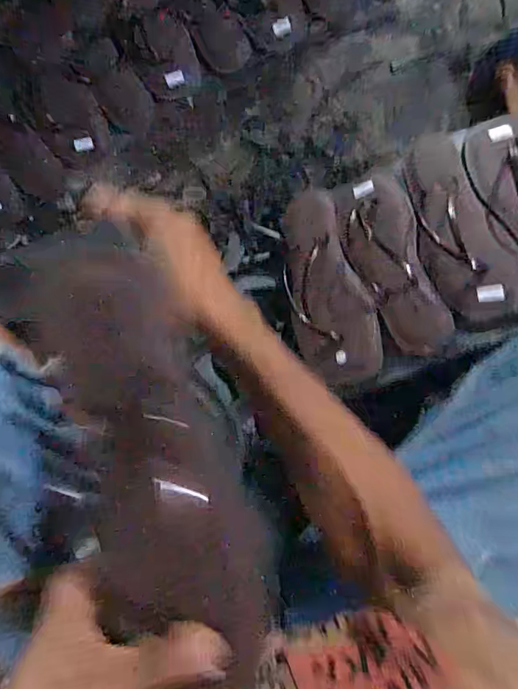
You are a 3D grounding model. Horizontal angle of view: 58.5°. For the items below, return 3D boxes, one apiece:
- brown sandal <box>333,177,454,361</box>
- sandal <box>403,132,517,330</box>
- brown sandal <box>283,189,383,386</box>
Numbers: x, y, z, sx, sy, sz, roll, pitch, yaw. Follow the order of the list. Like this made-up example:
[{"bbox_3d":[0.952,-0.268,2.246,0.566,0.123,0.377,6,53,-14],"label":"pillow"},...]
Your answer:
[{"bbox_3d":[0.150,-0.100,0.531,0.079,0.032,0.241,-17,67,3],"label":"brown sandal"},{"bbox_3d":[0.216,-0.140,0.508,0.086,0.041,0.259,-13,68,3],"label":"sandal"},{"bbox_3d":[0.077,-0.081,0.574,0.090,0.040,0.277,-13,68,3],"label":"brown sandal"}]

